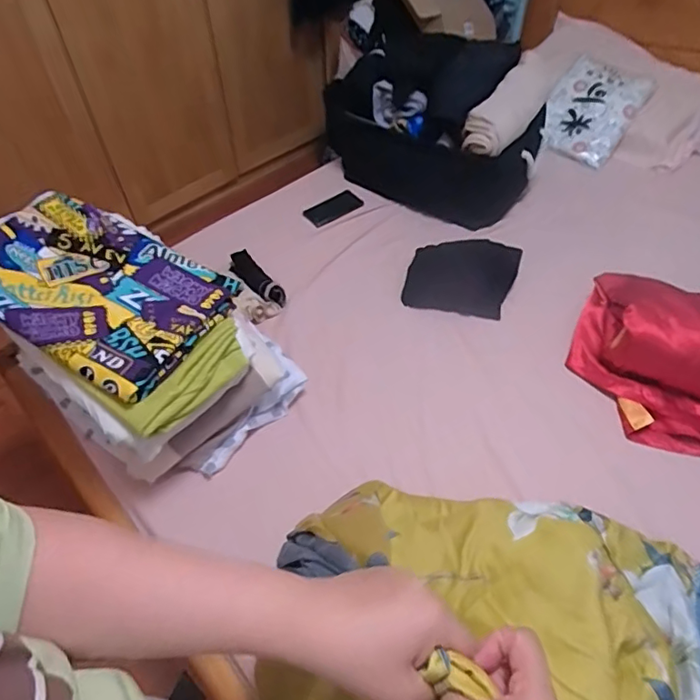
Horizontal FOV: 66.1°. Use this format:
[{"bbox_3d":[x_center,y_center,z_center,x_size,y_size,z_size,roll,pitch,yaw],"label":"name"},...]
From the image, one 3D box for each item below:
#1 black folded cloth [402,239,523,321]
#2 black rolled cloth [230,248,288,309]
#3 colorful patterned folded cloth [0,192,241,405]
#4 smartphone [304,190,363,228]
[{"bbox_3d":[0.256,-0.172,1.241,0.243,0.027,0.189,7,72,14],"label":"black folded cloth"},{"bbox_3d":[-0.220,-0.164,1.233,0.068,0.054,0.165,-35,60,-23],"label":"black rolled cloth"},{"bbox_3d":[-0.416,-0.109,0.876,0.394,0.078,0.260,26,58,19],"label":"colorful patterned folded cloth"},{"bbox_3d":[-0.046,-0.376,1.414,0.156,0.012,0.071,-31,59,-20],"label":"smartphone"}]

